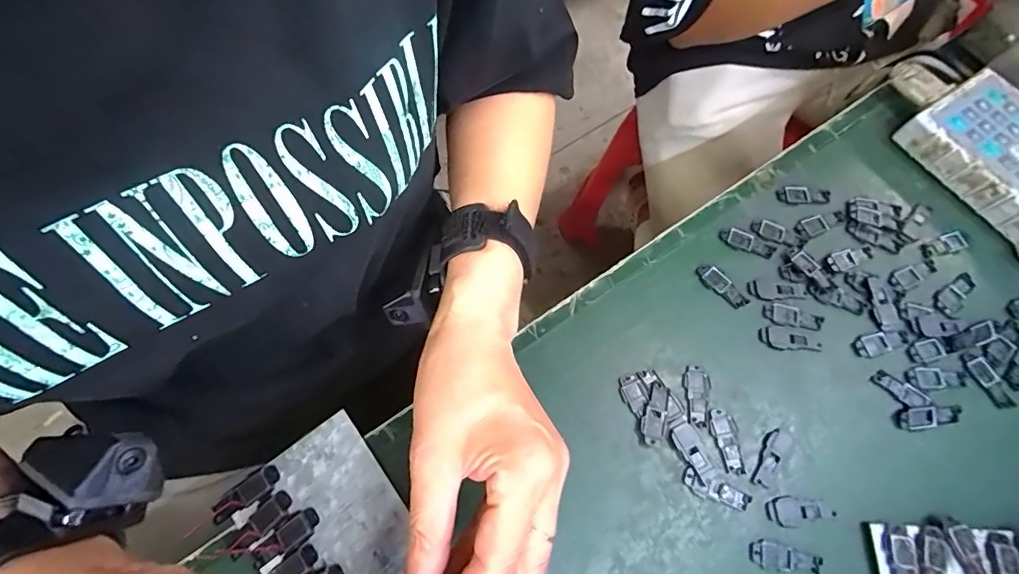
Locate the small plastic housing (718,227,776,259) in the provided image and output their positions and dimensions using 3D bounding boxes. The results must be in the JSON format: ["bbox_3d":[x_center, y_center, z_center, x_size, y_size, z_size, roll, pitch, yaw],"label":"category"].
[{"bbox_3d":[0.176,-0.033,0.354,0.040,0.004,0.016,19,69,6],"label":"small plastic housing"}]

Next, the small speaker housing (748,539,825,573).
[{"bbox_3d":[0.162,0.158,0.278,0.041,0.004,0.015,7,68,1],"label":"small speaker housing"}]

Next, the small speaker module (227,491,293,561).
[{"bbox_3d":[-0.141,0.133,0.269,0.013,0.005,0.038,43,73,14],"label":"small speaker module"}]

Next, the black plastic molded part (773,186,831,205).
[{"bbox_3d":[0.231,-0.072,0.373,0.042,0.004,0.016,0,68,-2],"label":"black plastic molded part"}]

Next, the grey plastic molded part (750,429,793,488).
[{"bbox_3d":[0.163,0.105,0.298,0.015,0.004,0.040,40,72,13],"label":"grey plastic molded part"}]

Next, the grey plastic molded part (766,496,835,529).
[{"bbox_3d":[0.175,0.134,0.287,0.039,0.004,0.017,-7,69,-5],"label":"grey plastic molded part"}]

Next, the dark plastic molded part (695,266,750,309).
[{"bbox_3d":[0.152,-0.001,0.339,0.015,0.004,0.040,-38,74,-15],"label":"dark plastic molded part"}]

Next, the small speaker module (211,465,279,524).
[{"bbox_3d":[-0.153,0.119,0.276,0.040,0.007,0.014,-34,73,-14],"label":"small speaker module"}]

